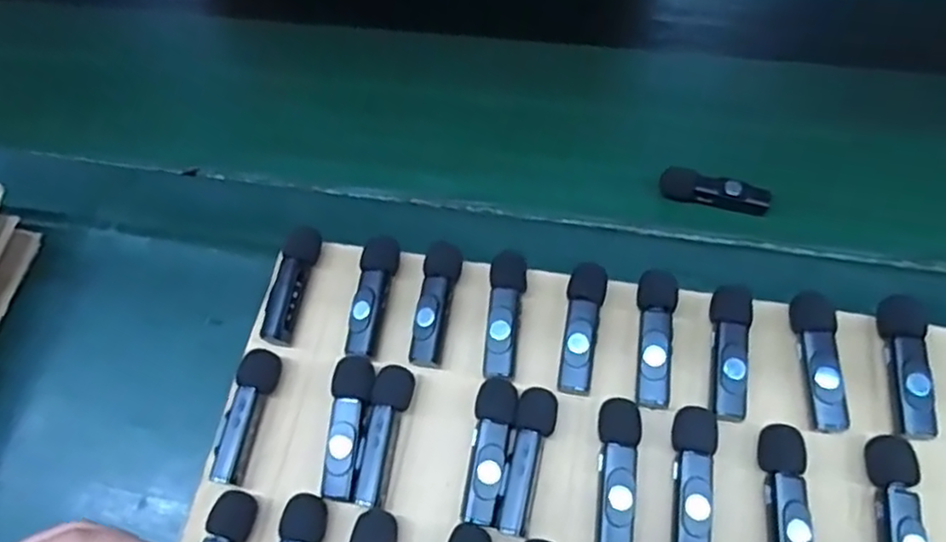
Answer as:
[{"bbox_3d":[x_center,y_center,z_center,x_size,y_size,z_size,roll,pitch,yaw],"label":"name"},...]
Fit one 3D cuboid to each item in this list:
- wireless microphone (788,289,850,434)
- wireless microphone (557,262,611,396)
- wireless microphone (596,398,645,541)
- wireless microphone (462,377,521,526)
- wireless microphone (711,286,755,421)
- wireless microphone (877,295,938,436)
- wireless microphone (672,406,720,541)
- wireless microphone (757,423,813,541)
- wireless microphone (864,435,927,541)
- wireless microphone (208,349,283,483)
[{"bbox_3d":[0.160,0.040,0.316,0.019,0.013,0.064,1,67,4],"label":"wireless microphone"},{"bbox_3d":[0.054,0.028,0.334,0.018,0.012,0.064,9,71,10],"label":"wireless microphone"},{"bbox_3d":[0.064,0.091,0.306,0.019,0.017,0.064,10,62,9],"label":"wireless microphone"},{"bbox_3d":[0.009,0.082,0.314,0.018,0.017,0.064,6,62,7],"label":"wireless microphone"},{"bbox_3d":[0.121,0.037,0.320,0.018,0.012,0.063,7,68,9],"label":"wireless microphone"},{"bbox_3d":[0.198,0.043,0.312,0.020,0.016,0.064,7,62,8],"label":"wireless microphone"},{"bbox_3d":[0.096,0.094,0.301,0.019,0.018,0.063,10,62,9],"label":"wireless microphone"},{"bbox_3d":[0.135,0.101,0.293,0.021,0.020,0.065,5,62,7],"label":"wireless microphone"},{"bbox_3d":[0.178,0.104,0.287,0.018,0.018,0.065,7,62,7],"label":"wireless microphone"},{"bbox_3d":[-0.110,0.069,0.332,0.015,0.020,0.065,9,62,9],"label":"wireless microphone"}]

